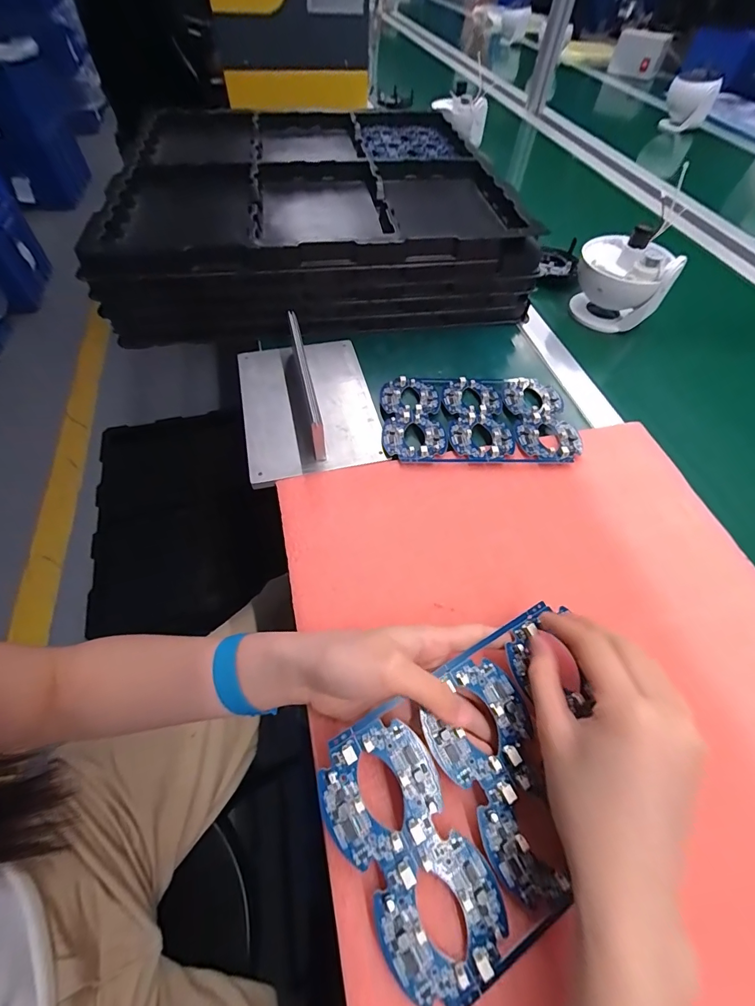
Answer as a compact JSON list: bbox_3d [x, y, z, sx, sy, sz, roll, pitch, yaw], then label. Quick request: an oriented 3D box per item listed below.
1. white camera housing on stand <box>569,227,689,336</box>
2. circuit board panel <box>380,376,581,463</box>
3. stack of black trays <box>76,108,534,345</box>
[{"bbox_3d":[0.330,-0.302,0.546,0.116,0.117,0.093,26,59,15],"label":"white camera housing on stand"},{"bbox_3d":[0.106,-0.095,0.434,0.198,0.010,0.130,0,56,-1],"label":"circuit board panel"},{"bbox_3d":[-0.105,-0.451,0.618,0.530,0.111,0.502,-9,56,-7],"label":"stack of black trays"}]

